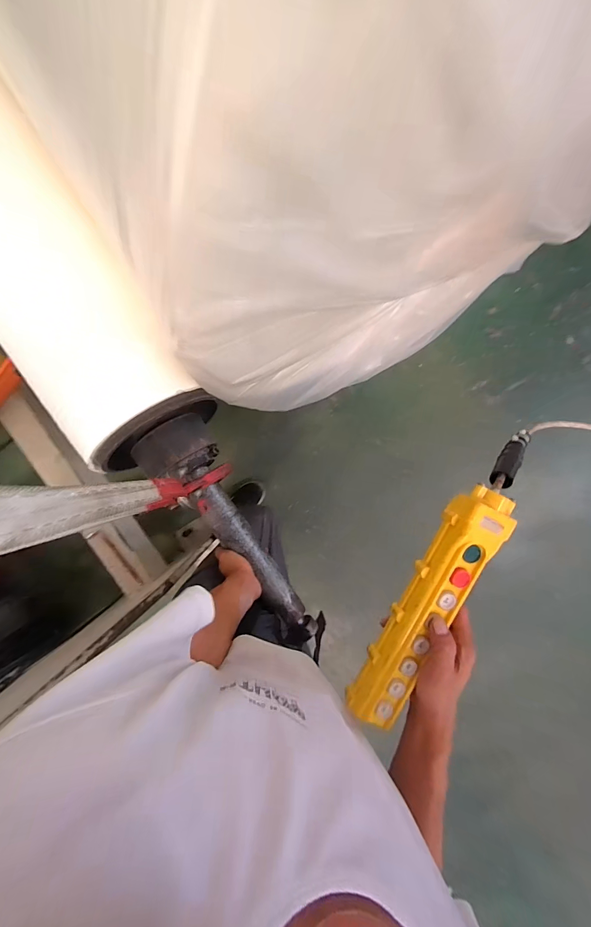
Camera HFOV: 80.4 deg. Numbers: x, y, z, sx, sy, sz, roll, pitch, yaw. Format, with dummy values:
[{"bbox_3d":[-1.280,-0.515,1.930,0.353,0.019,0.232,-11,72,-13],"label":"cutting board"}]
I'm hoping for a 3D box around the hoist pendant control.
[{"bbox_3d":[0.174,0.129,0.425,0.064,0.074,0.389,29,92,-2],"label":"hoist pendant control"}]

